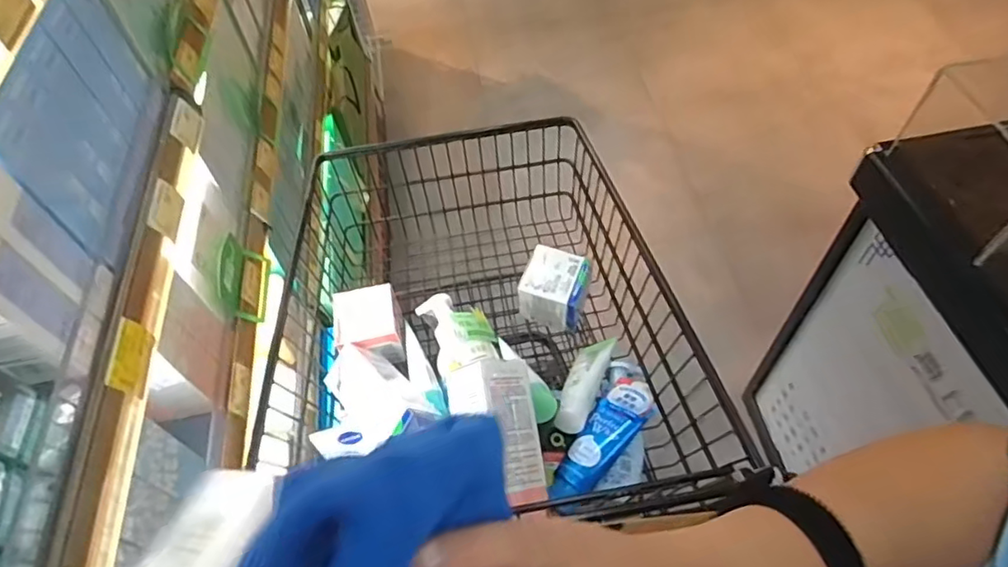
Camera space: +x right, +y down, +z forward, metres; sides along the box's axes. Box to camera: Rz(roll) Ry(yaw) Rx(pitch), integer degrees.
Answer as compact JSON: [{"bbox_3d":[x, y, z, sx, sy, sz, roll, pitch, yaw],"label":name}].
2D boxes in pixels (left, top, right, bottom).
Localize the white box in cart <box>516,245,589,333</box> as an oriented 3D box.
[{"bbox_3d":[0.071,0.011,0.803,0.081,0.087,0.077,16,58,16],"label":"white box in cart"}]

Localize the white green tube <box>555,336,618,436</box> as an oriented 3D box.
[{"bbox_3d":[0.099,0.117,0.725,0.041,0.037,0.148,15,37,15],"label":"white green tube"}]

